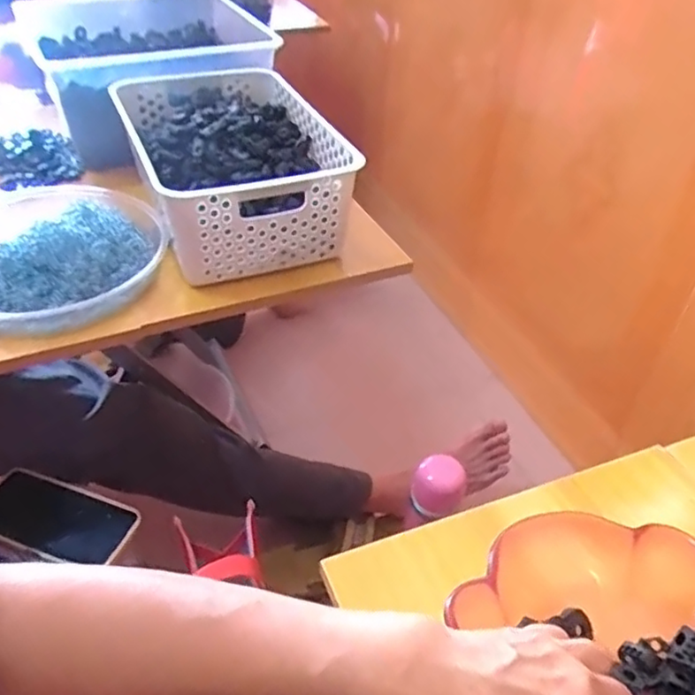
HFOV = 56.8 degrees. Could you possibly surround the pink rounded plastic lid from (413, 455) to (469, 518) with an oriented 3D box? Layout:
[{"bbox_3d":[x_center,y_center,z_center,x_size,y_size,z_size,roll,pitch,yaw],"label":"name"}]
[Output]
[{"bbox_3d":[0.111,0.169,0.777,0.060,0.050,0.058,1,40,-1],"label":"pink rounded plastic lid"}]

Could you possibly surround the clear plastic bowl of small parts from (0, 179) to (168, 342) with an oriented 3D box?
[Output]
[{"bbox_3d":[-0.311,-0.105,0.656,0.228,0.071,0.228,-23,46,-27],"label":"clear plastic bowl of small parts"}]

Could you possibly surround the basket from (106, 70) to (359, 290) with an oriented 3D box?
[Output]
[{"bbox_3d":[-0.133,-0.212,0.734,0.202,0.108,0.317,-12,43,-17],"label":"basket"}]

